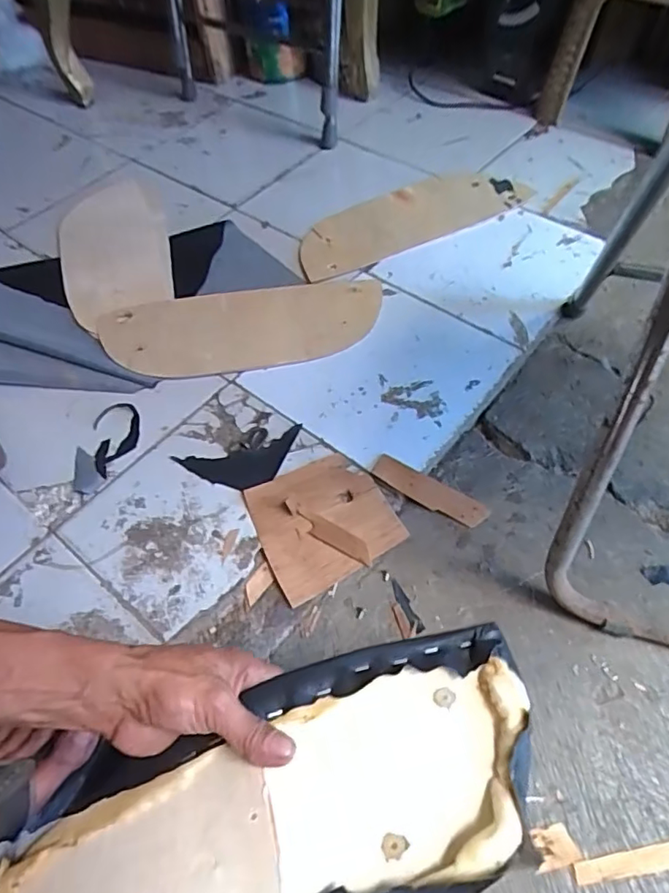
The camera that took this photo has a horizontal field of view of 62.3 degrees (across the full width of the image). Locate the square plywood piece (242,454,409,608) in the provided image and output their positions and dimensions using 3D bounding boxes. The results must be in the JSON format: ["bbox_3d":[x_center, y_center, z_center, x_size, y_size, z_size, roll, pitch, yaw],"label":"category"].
[{"bbox_3d":[-0.012,0.086,0.655,0.154,0.015,0.147,-25,59,-13],"label":"square plywood piece"}]

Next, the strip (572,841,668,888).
[{"bbox_3d":[0.266,0.345,0.463,0.131,0.004,0.018,-11,57,-4],"label":"strip"}]

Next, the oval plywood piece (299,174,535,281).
[{"bbox_3d":[0.124,-0.396,0.960,0.423,0.014,0.169,-29,60,-15],"label":"oval plywood piece"}]

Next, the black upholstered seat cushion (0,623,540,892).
[{"bbox_3d":[-0.048,0.246,0.354,0.384,0.062,0.152,-26,58,-2],"label":"black upholstered seat cushion"}]

